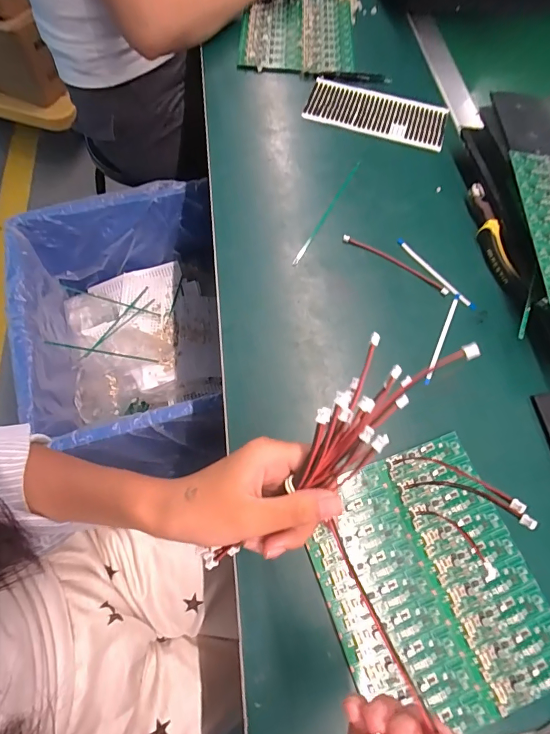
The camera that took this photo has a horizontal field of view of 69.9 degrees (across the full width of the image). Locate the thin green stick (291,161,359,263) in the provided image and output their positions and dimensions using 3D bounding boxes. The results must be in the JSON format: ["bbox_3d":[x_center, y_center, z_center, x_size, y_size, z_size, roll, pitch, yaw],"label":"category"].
[{"bbox_3d":[0.066,-0.192,0.483,0.007,0.006,0.189,26,69,10],"label":"thin green stick"}]

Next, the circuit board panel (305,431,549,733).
[{"bbox_3d":[0.124,0.172,0.322,0.165,0.009,0.192,-18,68,-9],"label":"circuit board panel"}]

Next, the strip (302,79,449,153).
[{"bbox_3d":[0.143,-0.359,0.555,0.193,0.006,0.093,18,68,6],"label":"strip"}]

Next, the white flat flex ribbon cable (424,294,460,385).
[{"bbox_3d":[0.179,-0.032,0.419,0.006,0.004,0.117,24,68,9],"label":"white flat flex ribbon cable"}]

